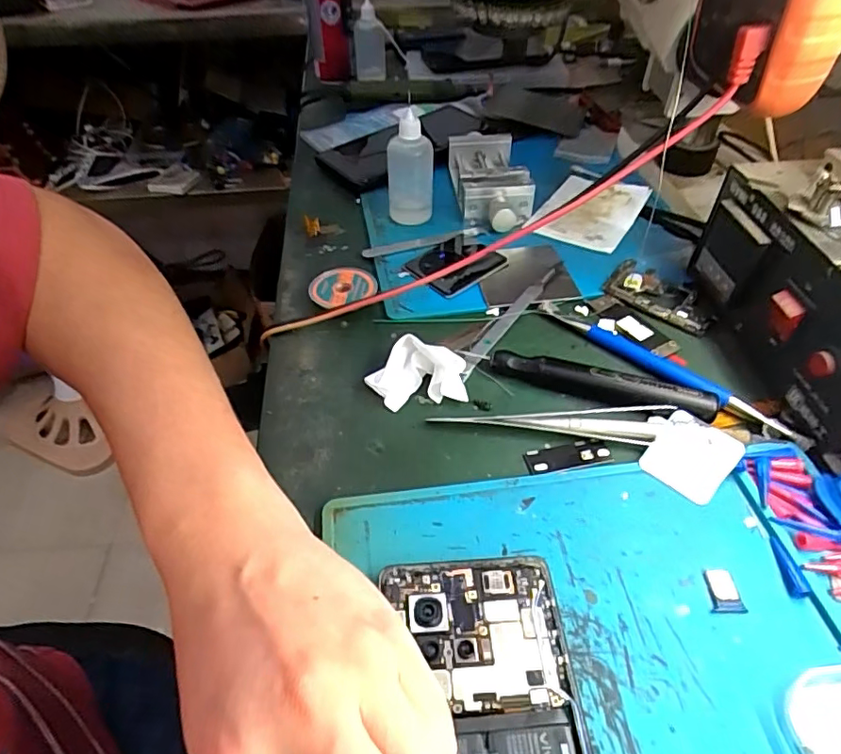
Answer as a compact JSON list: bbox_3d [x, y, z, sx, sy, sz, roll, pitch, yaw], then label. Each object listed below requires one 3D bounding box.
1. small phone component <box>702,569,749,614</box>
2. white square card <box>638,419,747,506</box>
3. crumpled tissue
[{"bbox_3d":[0.130,0.092,0.237,0.014,0.004,0.019,-2,46,2],"label":"small phone component"},{"bbox_3d":[0.138,0.041,0.281,0.037,0.004,0.040,35,74,26],"label":"white square card"},{"bbox_3d":[-0.002,-0.001,0.318,0.050,0.024,0.038,29,54,28],"label":"crumpled tissue"}]

